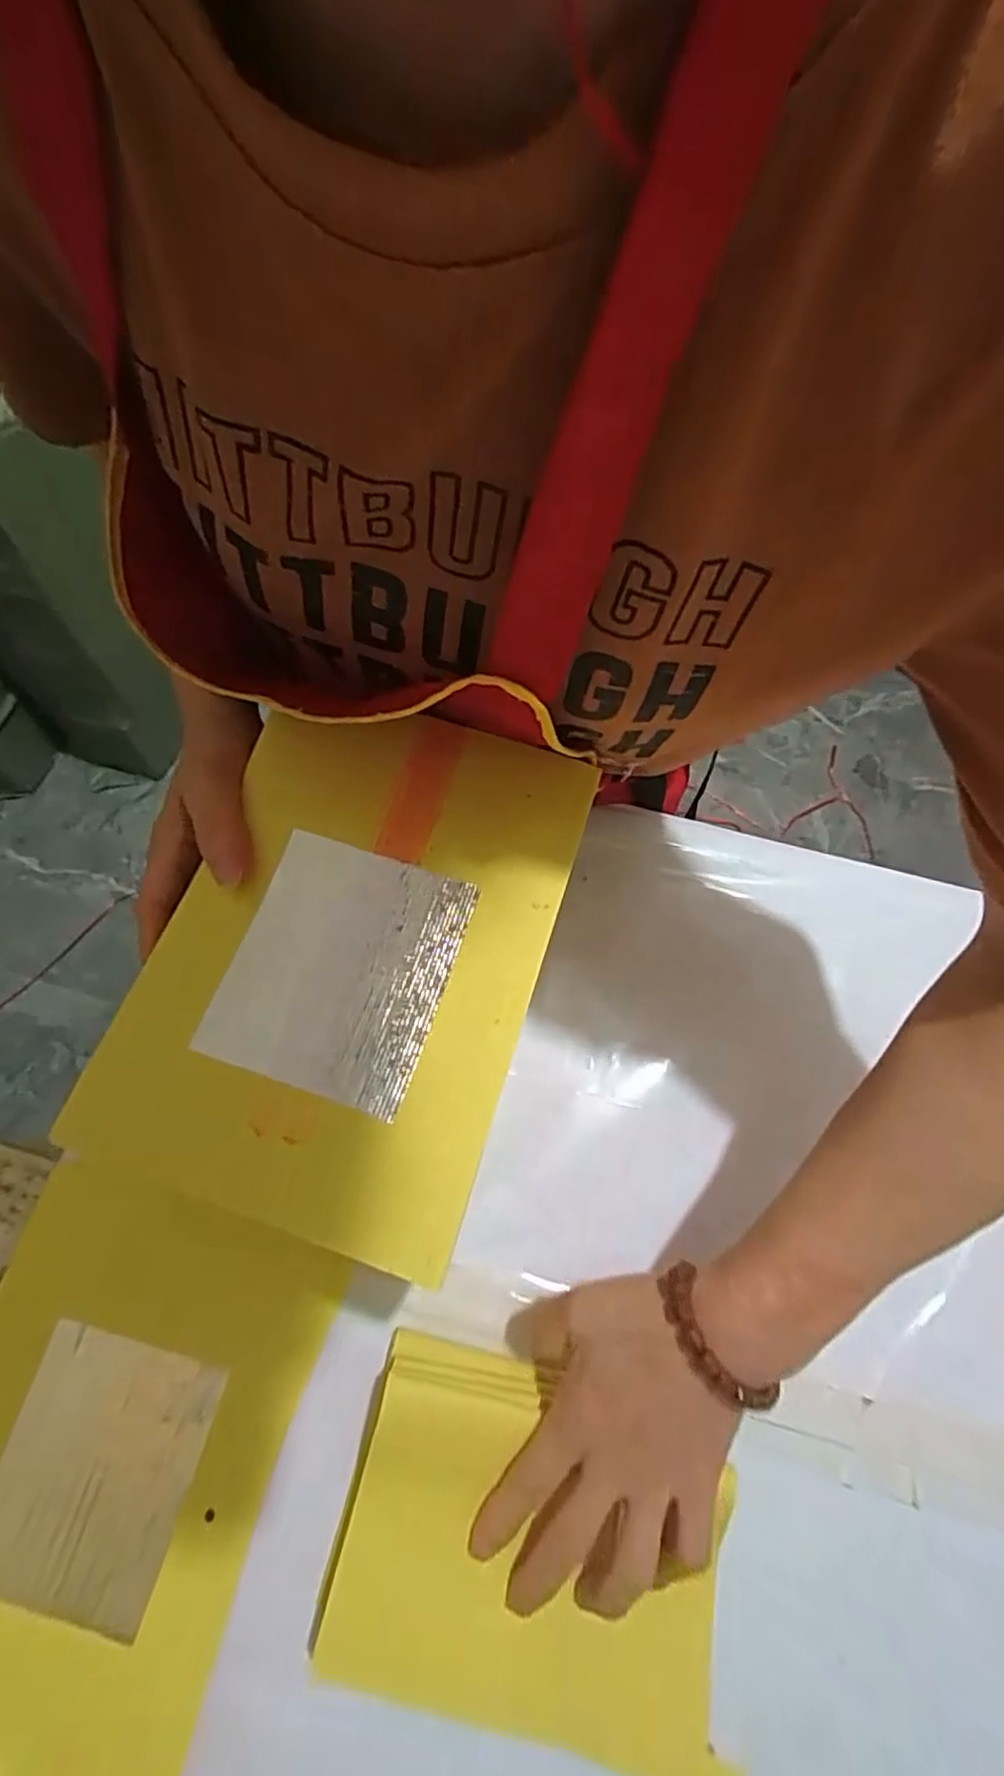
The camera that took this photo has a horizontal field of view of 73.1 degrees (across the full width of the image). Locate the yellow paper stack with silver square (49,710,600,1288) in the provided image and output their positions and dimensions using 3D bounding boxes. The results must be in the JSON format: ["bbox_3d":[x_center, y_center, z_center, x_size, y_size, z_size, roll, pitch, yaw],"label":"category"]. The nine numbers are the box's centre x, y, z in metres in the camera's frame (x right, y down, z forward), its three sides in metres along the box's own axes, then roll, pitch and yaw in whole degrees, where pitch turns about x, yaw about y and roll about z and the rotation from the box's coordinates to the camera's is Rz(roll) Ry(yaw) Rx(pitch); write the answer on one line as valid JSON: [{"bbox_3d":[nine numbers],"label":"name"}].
[{"bbox_3d":[-0.064,0.023,0.291,0.157,0.014,0.218,17,70,4],"label":"yellow paper stack with silver square"}]

